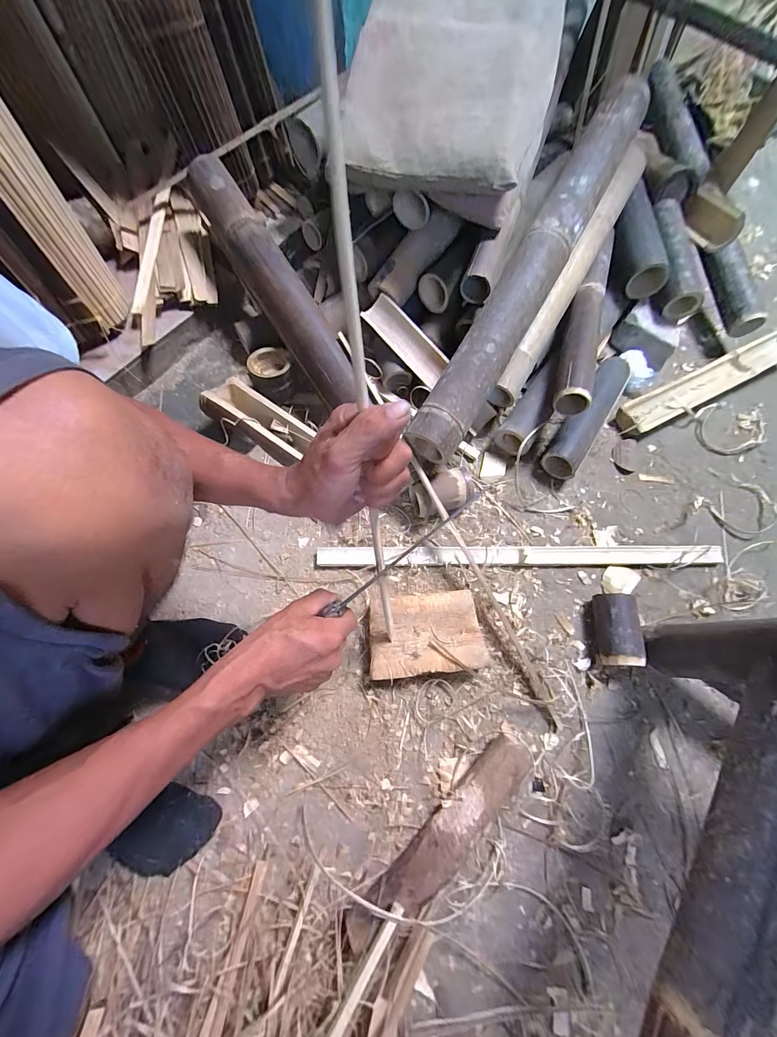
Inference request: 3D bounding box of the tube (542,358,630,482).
[{"bbox_3d":[0.381,-0.196,0.687,0.069,0.055,0.285,35,74,10],"label":"tube"}]

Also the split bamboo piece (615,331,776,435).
[{"bbox_3d":[0.643,-0.273,0.741,0.451,0.032,0.070,-25,74,-10],"label":"split bamboo piece"}]

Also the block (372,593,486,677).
[{"bbox_3d":[0.056,0.174,0.551,0.168,0.041,0.119,-5,71,-3],"label":"block"}]

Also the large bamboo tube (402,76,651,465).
[{"bbox_3d":[0.242,-0.420,0.590,0.089,0.080,0.747,30,87,8],"label":"large bamboo tube"}]

